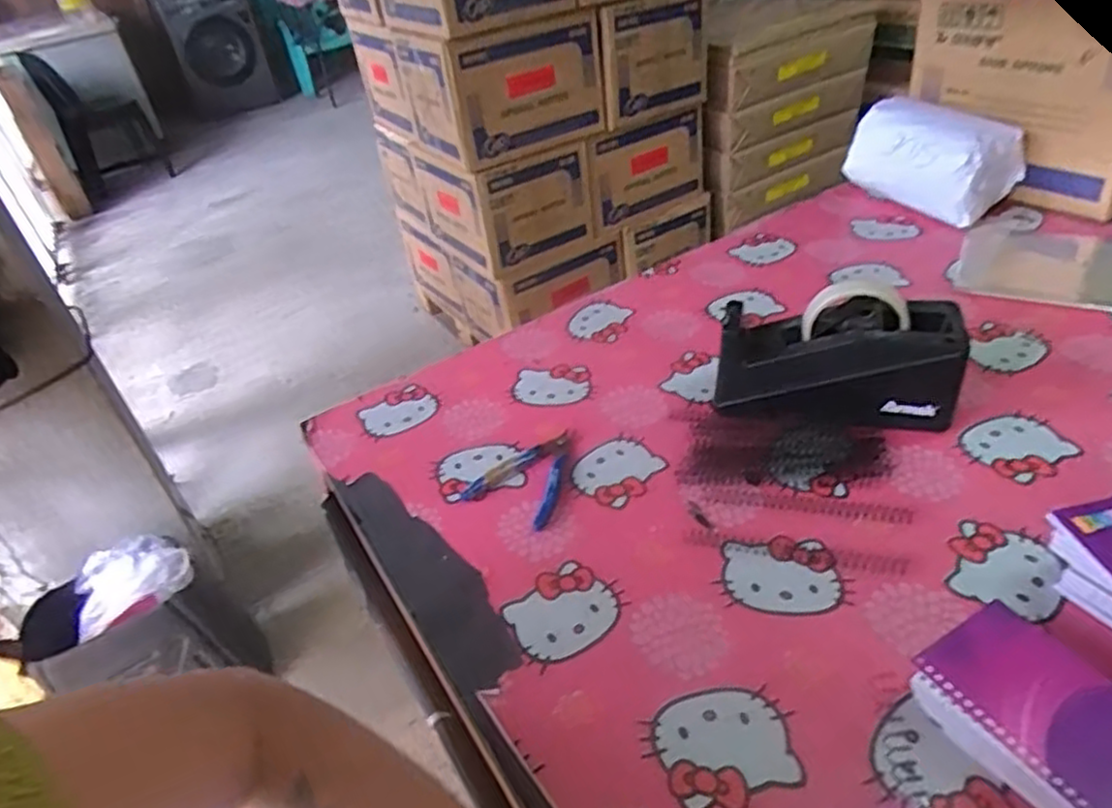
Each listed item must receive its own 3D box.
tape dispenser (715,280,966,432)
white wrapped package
[{"bbox_3d":[0.242,-0.039,0.631,0.196,0.108,0.082,2,37,12],"label":"tape dispenser"},{"bbox_3d":[0.488,-0.319,0.949,0.107,0.127,0.191,-28,41,-26],"label":"white wrapped package"}]

